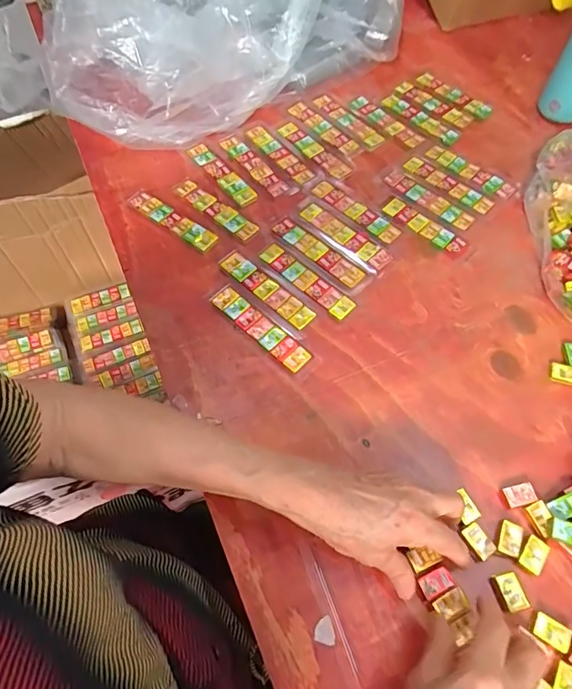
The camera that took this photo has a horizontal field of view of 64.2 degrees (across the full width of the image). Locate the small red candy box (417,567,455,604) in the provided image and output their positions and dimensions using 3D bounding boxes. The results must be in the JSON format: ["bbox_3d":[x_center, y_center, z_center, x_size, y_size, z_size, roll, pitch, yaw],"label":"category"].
[{"bbox_3d":[0.115,0.185,0.353,0.029,0.006,0.016,-24,65,-14],"label":"small red candy box"}]

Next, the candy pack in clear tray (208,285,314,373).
[{"bbox_3d":[-0.026,-0.016,0.457,0.119,0.009,0.026,41,68,19],"label":"candy pack in clear tray"}]

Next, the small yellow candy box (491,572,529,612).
[{"bbox_3d":[0.173,0.191,0.350,0.018,0.008,0.025,-15,63,-9],"label":"small yellow candy box"}]

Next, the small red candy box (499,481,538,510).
[{"bbox_3d":[0.197,0.128,0.385,0.027,0.008,0.017,-14,63,-8],"label":"small red candy box"}]

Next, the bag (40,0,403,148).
[{"bbox_3d":[-0.074,-0.434,0.581,0.453,0.180,0.205,-29,66,-15],"label":"bag"}]

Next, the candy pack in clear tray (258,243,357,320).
[{"bbox_3d":[0.022,-0.070,0.486,0.118,0.004,0.025,40,68,18],"label":"candy pack in clear tray"}]

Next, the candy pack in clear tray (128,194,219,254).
[{"bbox_3d":[-0.130,-0.145,0.524,0.122,0.010,0.027,34,66,16],"label":"candy pack in clear tray"}]

